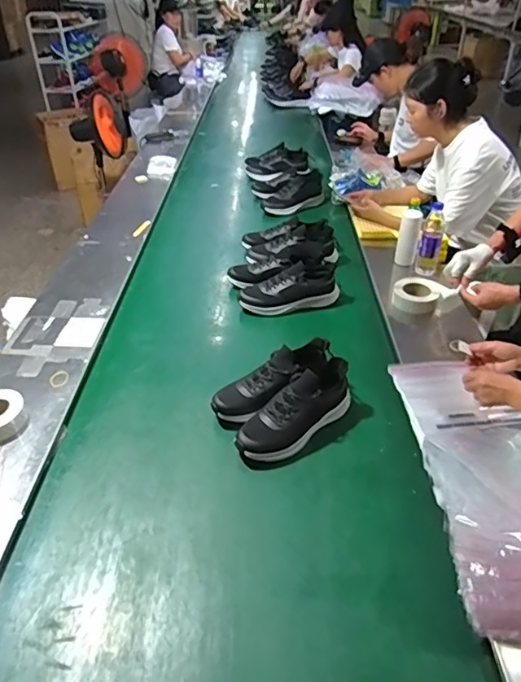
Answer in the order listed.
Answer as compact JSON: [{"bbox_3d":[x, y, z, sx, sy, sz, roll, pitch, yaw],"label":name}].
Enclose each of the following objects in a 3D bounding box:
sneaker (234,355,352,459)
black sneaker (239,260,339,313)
[{"bbox_3d":[0.080,0.153,1.101,0.299,0.110,0.114,-33,47,-19],"label":"sneaker"},{"bbox_3d":[0.092,-0.154,1.504,0.298,0.116,0.093,-9,37,-9],"label":"black sneaker"}]

